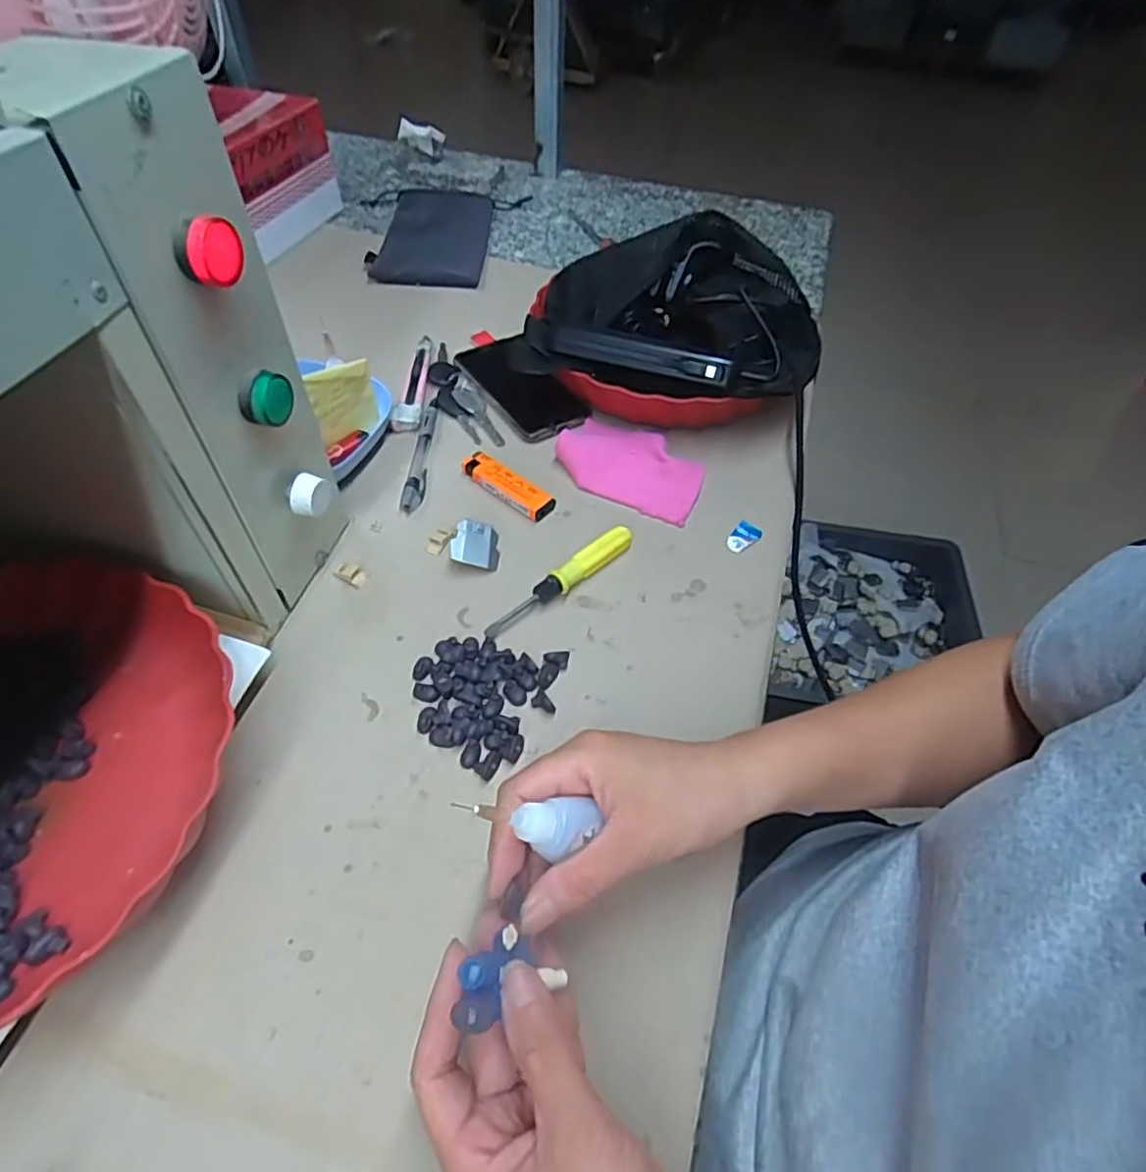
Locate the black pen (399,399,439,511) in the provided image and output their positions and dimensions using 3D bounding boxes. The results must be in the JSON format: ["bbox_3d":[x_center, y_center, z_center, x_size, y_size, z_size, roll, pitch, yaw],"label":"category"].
[{"bbox_3d":[-0.120,-0.110,0.532,0.014,0.011,0.131,1,52,0],"label":"black pen"}]

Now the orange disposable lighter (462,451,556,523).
[{"bbox_3d":[-0.050,-0.077,0.508,0.080,0.011,0.023,34,58,23],"label":"orange disposable lighter"}]

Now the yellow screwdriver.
[{"bbox_3d":[-0.006,-0.004,0.451,0.127,0.014,0.015,-36,61,-26],"label":"yellow screwdriver"}]

